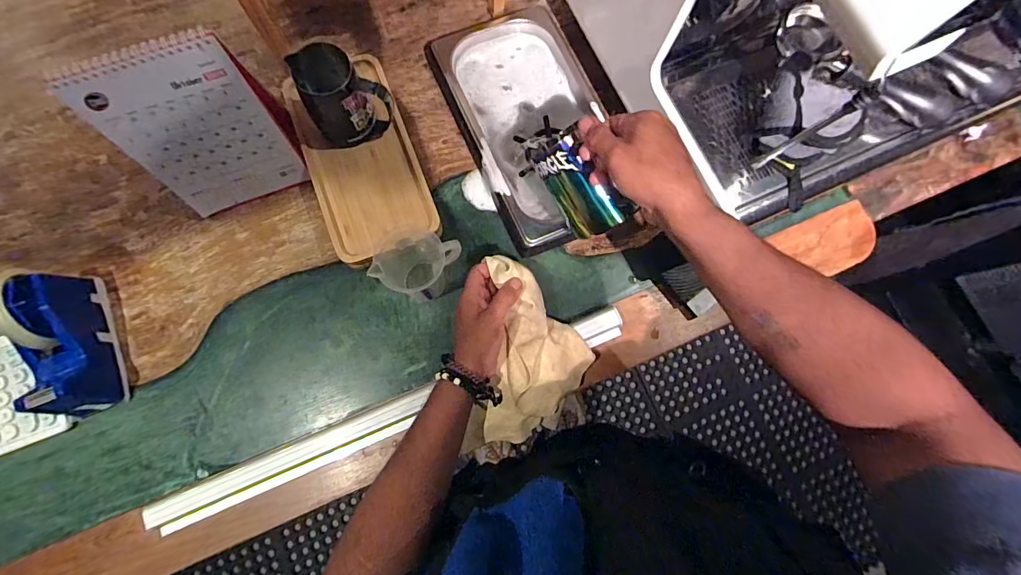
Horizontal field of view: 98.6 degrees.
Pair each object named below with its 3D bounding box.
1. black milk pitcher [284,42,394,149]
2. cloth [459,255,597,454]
[{"bbox_3d":[-0.200,-0.232,0.538,0.100,0.100,0.072,-16,79,-6],"label":"black milk pitcher"},{"bbox_3d":[0.030,0.091,0.540,0.135,0.044,0.237,6,95,-7],"label":"cloth"}]

